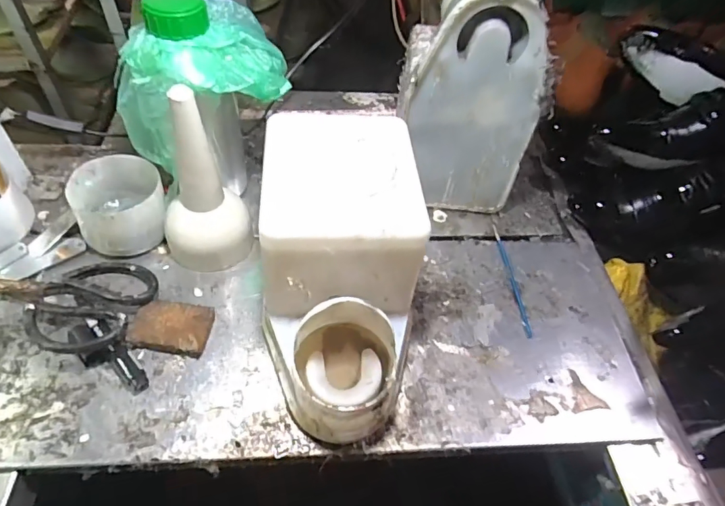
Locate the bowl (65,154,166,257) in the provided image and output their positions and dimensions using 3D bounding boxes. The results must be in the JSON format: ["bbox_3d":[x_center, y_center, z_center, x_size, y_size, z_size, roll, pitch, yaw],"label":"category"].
[{"bbox_3d":[-0.251,-0.047,0.492,0.086,0.066,0.095,-15,54,-17],"label":"bowl"}]

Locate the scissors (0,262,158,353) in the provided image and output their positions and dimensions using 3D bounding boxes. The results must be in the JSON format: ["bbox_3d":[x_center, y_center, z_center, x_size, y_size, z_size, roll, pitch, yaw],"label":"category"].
[{"bbox_3d":[-0.285,0.046,0.431,0.171,0.019,0.102,0,43,-8],"label":"scissors"}]

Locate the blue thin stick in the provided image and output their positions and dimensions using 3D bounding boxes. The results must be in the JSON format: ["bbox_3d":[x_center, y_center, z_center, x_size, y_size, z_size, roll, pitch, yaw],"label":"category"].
[{"bbox_3d":[0.168,0.026,0.527,0.010,0.004,0.153,1,51,-5],"label":"blue thin stick"}]

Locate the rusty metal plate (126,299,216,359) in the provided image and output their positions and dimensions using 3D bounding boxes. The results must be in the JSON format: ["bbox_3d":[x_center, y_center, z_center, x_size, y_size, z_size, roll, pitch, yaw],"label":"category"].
[{"bbox_3d":[-0.179,0.071,0.441,0.068,0.015,0.051,10,51,2],"label":"rusty metal plate"}]

